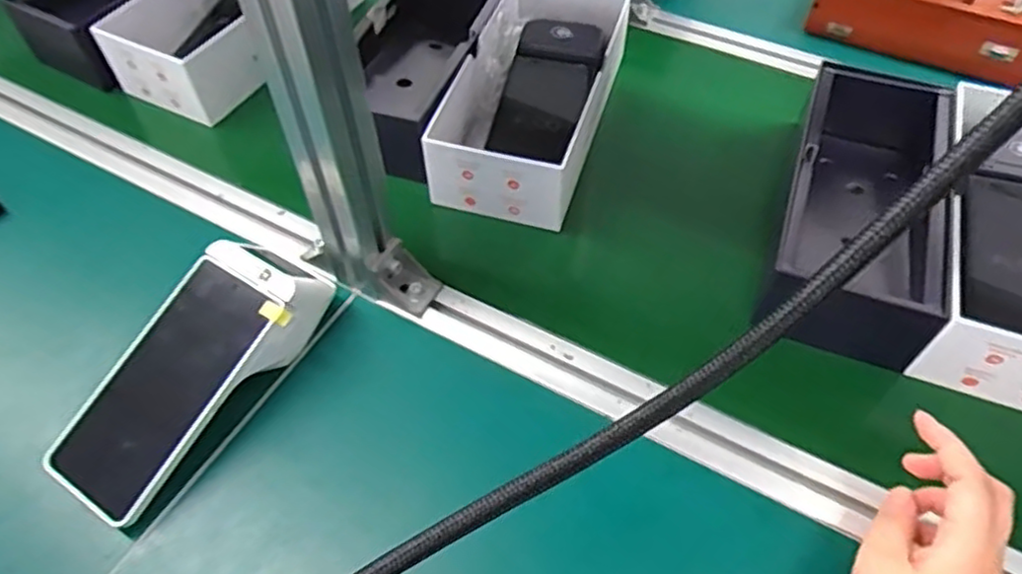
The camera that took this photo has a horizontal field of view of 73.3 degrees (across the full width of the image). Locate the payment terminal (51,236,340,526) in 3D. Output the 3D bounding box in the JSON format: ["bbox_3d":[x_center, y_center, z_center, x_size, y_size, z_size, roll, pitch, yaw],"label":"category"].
[{"bbox_3d":[-0.216,0.047,0.468,0.084,0.053,0.207,28,58,19],"label":"payment terminal"}]

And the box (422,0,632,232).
[{"bbox_3d":[0.028,-0.196,0.648,0.123,0.073,0.303,13,54,9],"label":"box"}]

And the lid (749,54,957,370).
[{"bbox_3d":[0.282,-0.070,0.559,0.114,0.074,0.250,17,55,12],"label":"lid"}]

